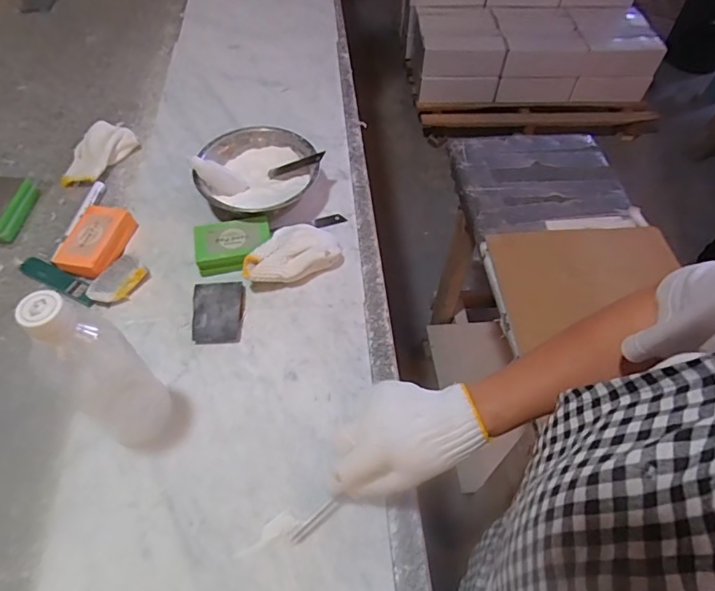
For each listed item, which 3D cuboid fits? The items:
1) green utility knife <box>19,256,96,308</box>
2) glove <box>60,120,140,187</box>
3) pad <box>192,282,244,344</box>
[{"bbox_3d":[-0.370,-0.019,0.587,0.123,0.015,0.024,24,60,14],"label":"green utility knife"},{"bbox_3d":[-0.389,-0.210,0.710,0.074,0.026,0.124,19,59,11],"label":"glove"},{"bbox_3d":[-0.162,0.019,0.553,0.056,0.014,0.079,-4,57,-3],"label":"pad"}]

